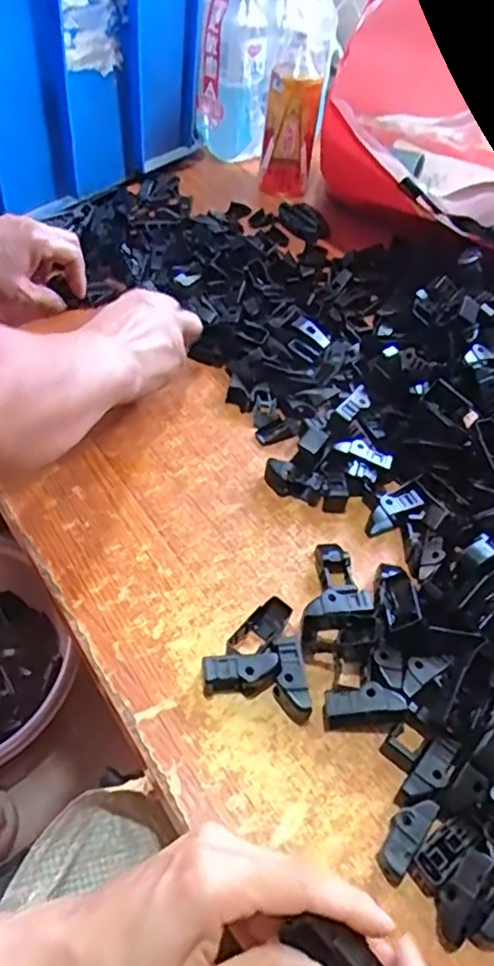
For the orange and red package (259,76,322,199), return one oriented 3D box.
[{"bbox_3d":[0.053,-0.431,0.794,0.061,0.129,0.036,8,48,0],"label":"orange and red package"}]

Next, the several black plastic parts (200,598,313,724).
[{"bbox_3d":[0.003,0.117,0.415,0.064,0.024,0.080,-2,49,-8],"label":"several black plastic parts"}]

